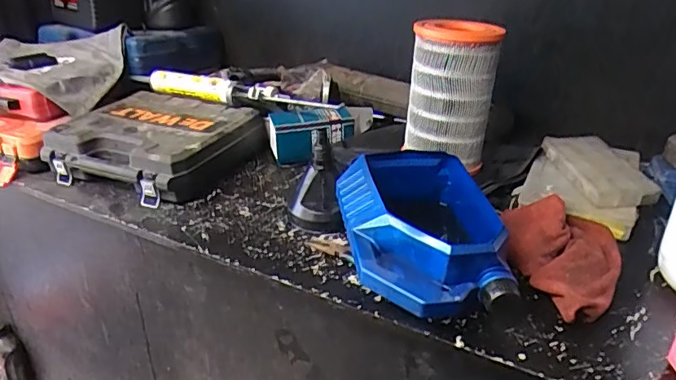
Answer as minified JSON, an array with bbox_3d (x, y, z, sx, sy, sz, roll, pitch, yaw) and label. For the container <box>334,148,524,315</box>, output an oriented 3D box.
[{"bbox_3d":[0.119,0.059,0.765,0.237,0.105,0.309,1,28,3],"label":"container"}]

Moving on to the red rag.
[{"bbox_3d":[0.330,0.092,0.769,0.154,0.037,0.251,3,29,8],"label":"red rag"}]

